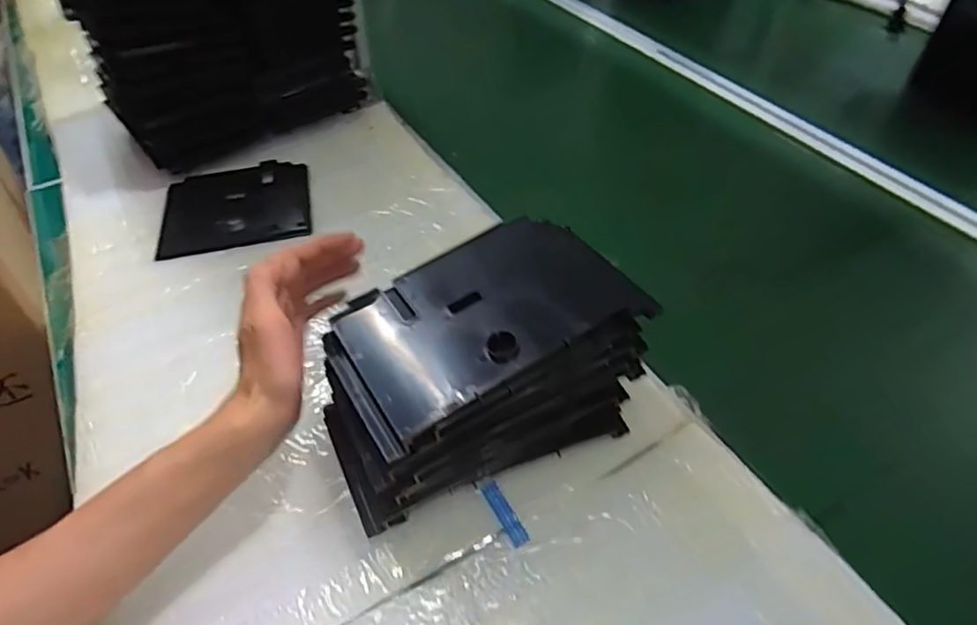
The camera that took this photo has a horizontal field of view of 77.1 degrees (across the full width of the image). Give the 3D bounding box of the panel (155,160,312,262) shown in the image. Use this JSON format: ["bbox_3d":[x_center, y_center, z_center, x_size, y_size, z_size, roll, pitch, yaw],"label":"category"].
[{"bbox_3d":[-0.274,-0.114,0.668,0.148,0.011,0.136,-11,48,-7],"label":"panel"}]

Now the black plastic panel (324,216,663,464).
[{"bbox_3d":[-0.011,-0.001,0.405,0.186,0.014,0.122,-32,50,-10],"label":"black plastic panel"}]

